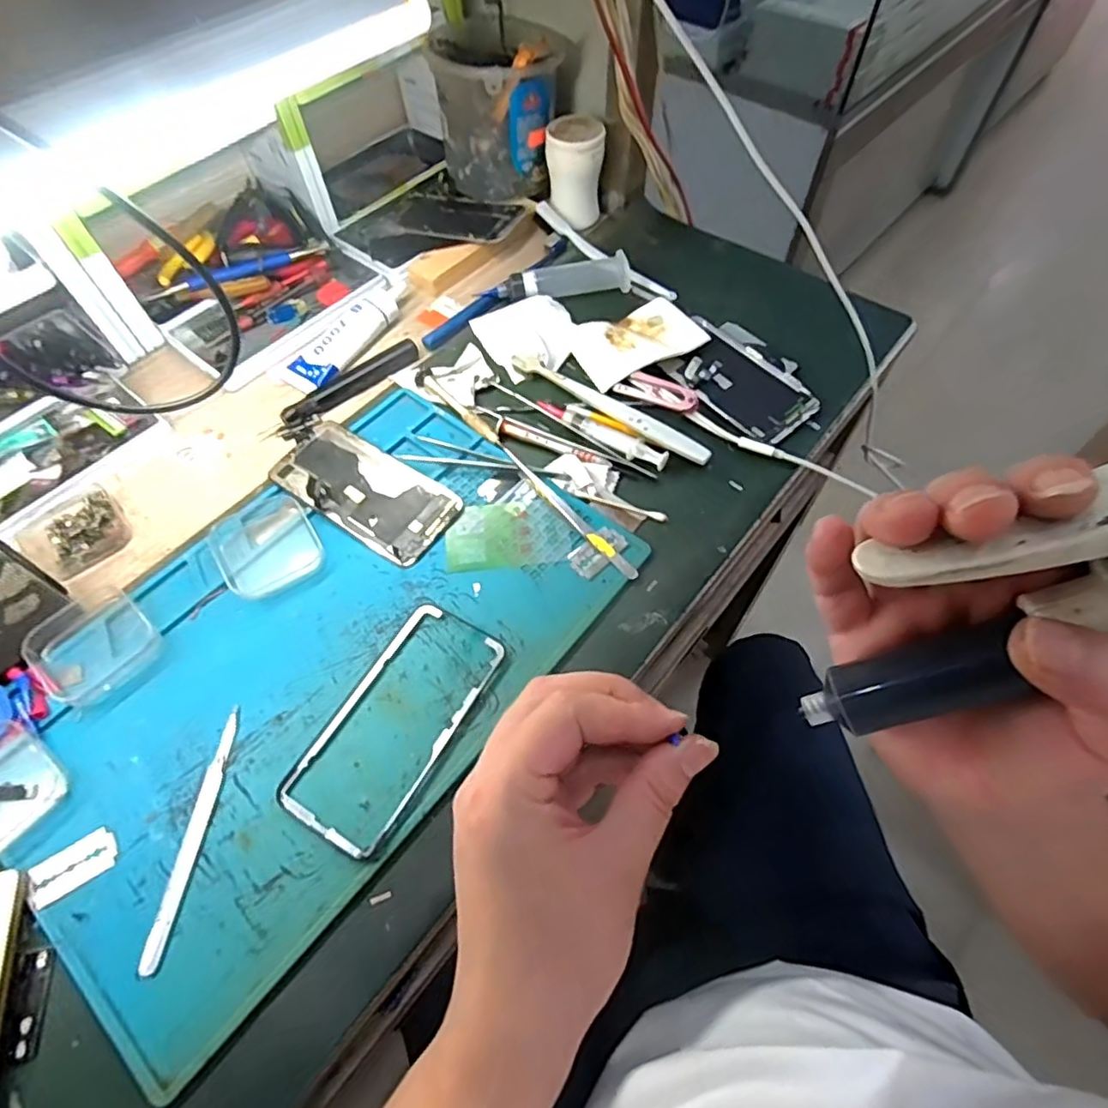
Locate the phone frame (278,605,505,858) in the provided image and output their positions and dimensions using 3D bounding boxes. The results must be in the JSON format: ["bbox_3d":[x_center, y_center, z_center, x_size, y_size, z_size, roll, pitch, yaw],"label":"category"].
[{"bbox_3d":[-0.093,0.095,0.361,0.072,0.005,0.142,26,63,16],"label":"phone frame"}]

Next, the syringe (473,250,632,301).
[{"bbox_3d":[0.003,-0.246,0.552,0.133,0.019,0.027,-12,60,-6],"label":"syringe"}]

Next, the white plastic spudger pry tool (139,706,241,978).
[{"bbox_3d":[-0.194,0.149,0.333,0.012,0.004,0.129,2,59,2],"label":"white plastic spudger pry tool"}]

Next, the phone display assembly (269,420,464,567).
[{"bbox_3d":[-0.137,-0.050,0.442,0.137,0.015,0.068,33,66,17],"label":"phone display assembly"}]

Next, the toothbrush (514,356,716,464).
[{"bbox_3d":[0.041,-0.116,0.479,0.180,0.008,0.018,33,65,19],"label":"toothbrush"}]

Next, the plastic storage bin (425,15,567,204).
[{"bbox_3d":[-0.051,-0.423,0.595,0.107,0.124,0.103,10,60,7],"label":"plastic storage bin"}]

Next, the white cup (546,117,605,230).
[{"bbox_3d":[0.020,-0.369,0.591,0.053,0.073,0.050,1,59,2],"label":"white cup"}]

